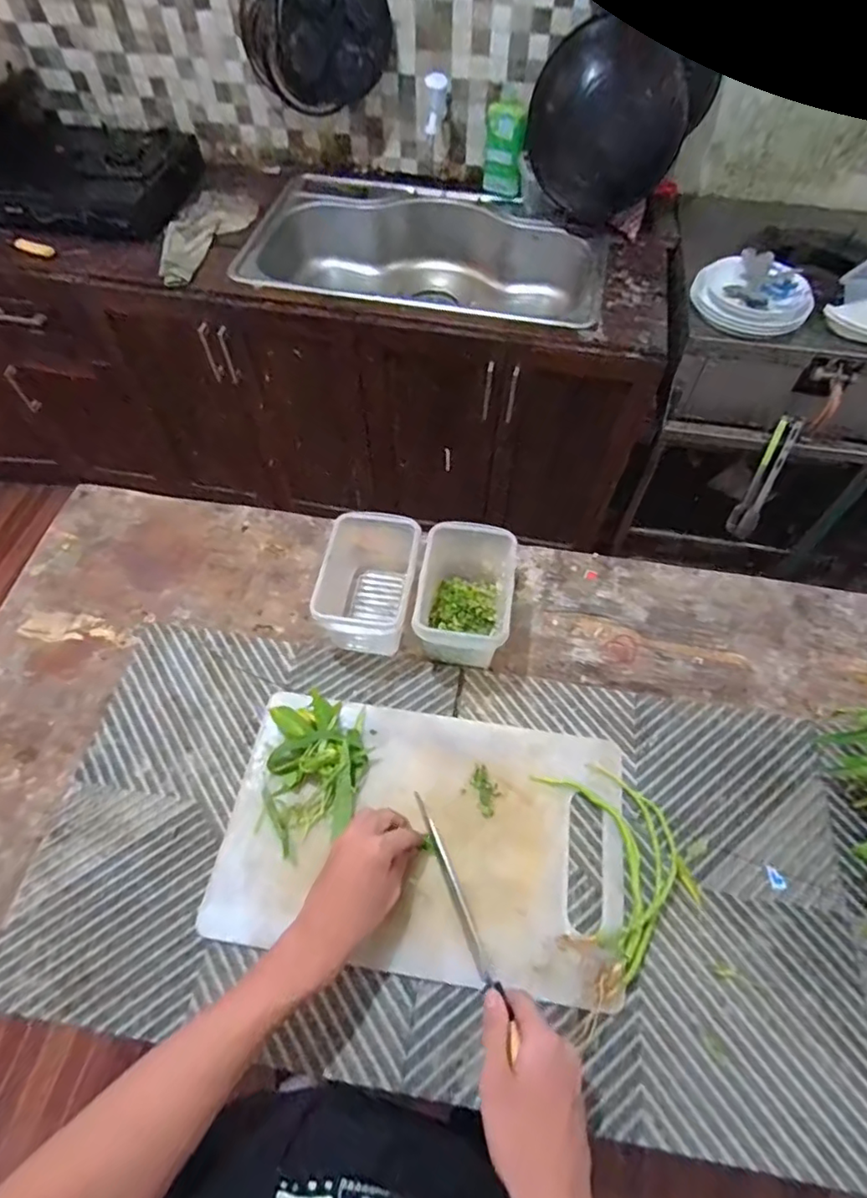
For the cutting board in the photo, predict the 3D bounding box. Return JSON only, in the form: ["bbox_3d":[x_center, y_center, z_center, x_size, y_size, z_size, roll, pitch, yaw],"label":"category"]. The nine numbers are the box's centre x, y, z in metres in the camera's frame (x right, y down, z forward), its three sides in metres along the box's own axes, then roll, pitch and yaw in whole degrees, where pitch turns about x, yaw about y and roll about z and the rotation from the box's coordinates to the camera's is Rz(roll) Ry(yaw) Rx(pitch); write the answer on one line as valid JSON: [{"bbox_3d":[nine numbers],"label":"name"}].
[{"bbox_3d":[-0.013,0.236,0.589,0.390,0.020,0.240,7,58,5],"label":"cutting board"}]

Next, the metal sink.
[{"bbox_3d":[-0.037,-0.801,1.478,0.892,0.228,0.525,14,59,8],"label":"metal sink"}]

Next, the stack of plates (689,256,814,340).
[{"bbox_3d":[0.638,-0.619,1.175,0.203,0.049,0.167,3,58,3],"label":"stack of plates"}]

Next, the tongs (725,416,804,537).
[{"bbox_3d":[0.734,-0.264,1.293,0.052,0.274,0.033,18,35,12],"label":"tongs"}]

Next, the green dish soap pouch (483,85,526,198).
[{"bbox_3d":[0.173,-1.107,1.418,0.090,0.194,0.059,3,58,3],"label":"green dish soap pouch"}]

